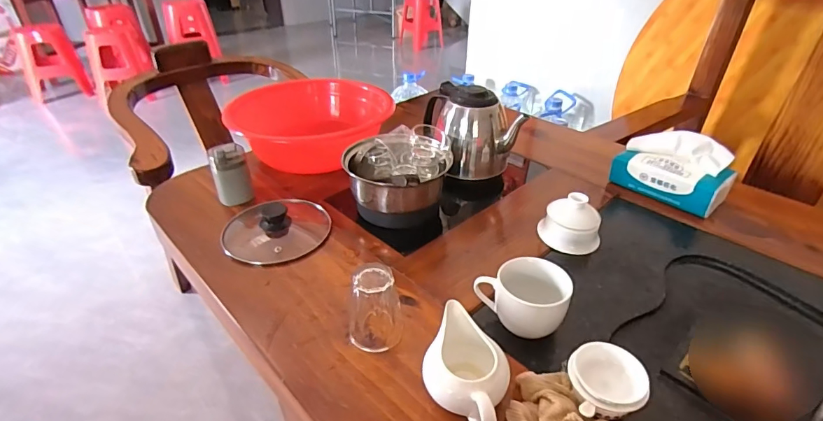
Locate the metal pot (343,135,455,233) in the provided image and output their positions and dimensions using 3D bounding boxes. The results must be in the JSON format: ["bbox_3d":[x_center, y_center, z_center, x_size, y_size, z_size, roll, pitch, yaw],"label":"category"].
[{"bbox_3d":[-0.023,-0.049,0.667,0.131,0.111,0.126,27,41,34],"label":"metal pot"}]

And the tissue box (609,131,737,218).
[{"bbox_3d":[0.418,-0.063,0.697,0.070,0.105,0.162,-26,41,-35],"label":"tissue box"}]

